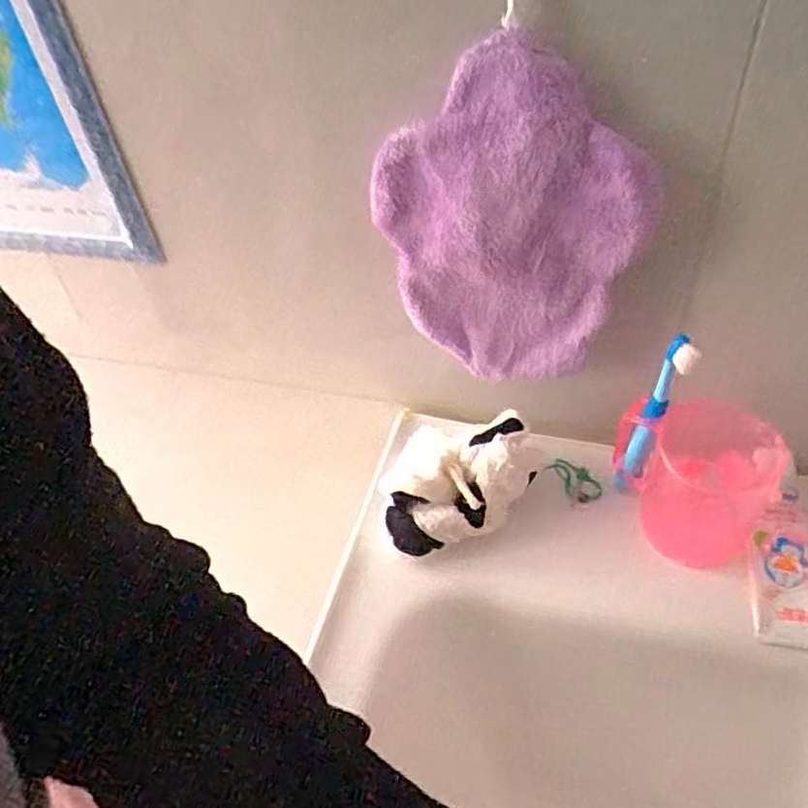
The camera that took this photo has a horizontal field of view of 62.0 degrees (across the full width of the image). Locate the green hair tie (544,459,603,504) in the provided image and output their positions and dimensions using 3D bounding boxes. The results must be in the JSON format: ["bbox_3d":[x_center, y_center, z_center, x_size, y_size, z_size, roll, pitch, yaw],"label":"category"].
[{"bbox_3d":[0.126,0.056,0.494,0.022,0.009,0.041,-33,50,-23],"label":"green hair tie"}]

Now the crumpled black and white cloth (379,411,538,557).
[{"bbox_3d":[0.040,0.056,0.470,0.100,0.051,0.095,4,47,12],"label":"crumpled black and white cloth"}]

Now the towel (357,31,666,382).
[{"bbox_3d":[0.061,-0.101,0.400,0.154,0.199,0.027,10,48,17],"label":"towel"}]

